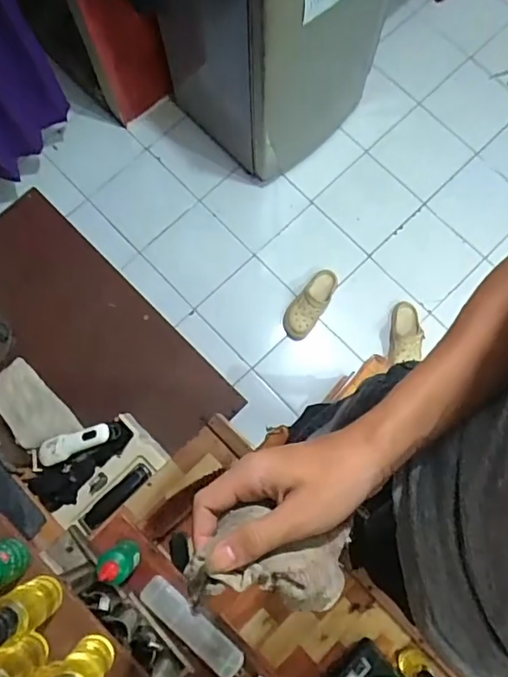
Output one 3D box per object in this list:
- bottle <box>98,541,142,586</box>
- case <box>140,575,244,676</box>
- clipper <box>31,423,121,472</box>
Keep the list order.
[{"bbox_3d":[-0.171,0.289,0.687,0.036,0.093,0.042,-36,80,-7],"label":"bottle"},{"bbox_3d":[-0.082,0.381,0.701,0.157,0.013,0.040,40,81,8],"label":"case"},{"bbox_3d":[-0.345,0.201,1.004,0.186,0.034,0.050,-22,79,9],"label":"clipper"}]

